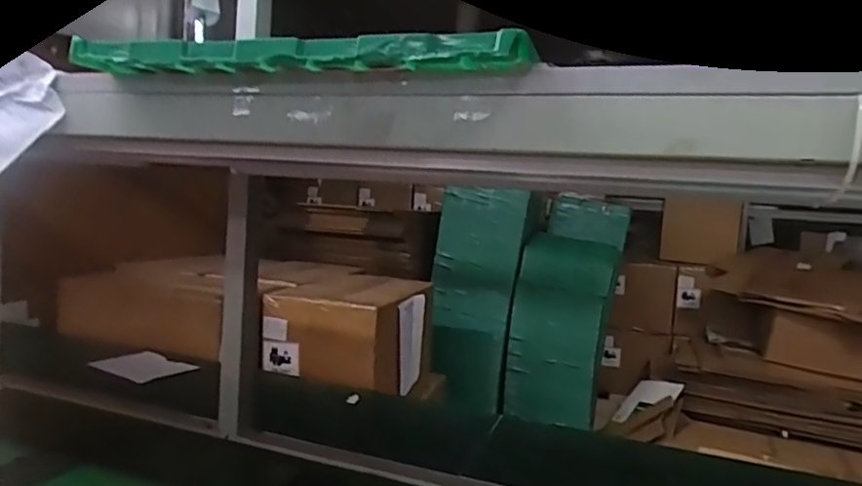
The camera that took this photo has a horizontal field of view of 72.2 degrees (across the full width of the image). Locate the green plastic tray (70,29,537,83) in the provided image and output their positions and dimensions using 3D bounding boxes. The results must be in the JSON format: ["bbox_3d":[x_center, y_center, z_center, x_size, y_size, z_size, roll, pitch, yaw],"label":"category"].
[{"bbox_3d":[-0.119,-0.146,0.471,0.390,0.022,0.075,5,4,20],"label":"green plastic tray"}]

